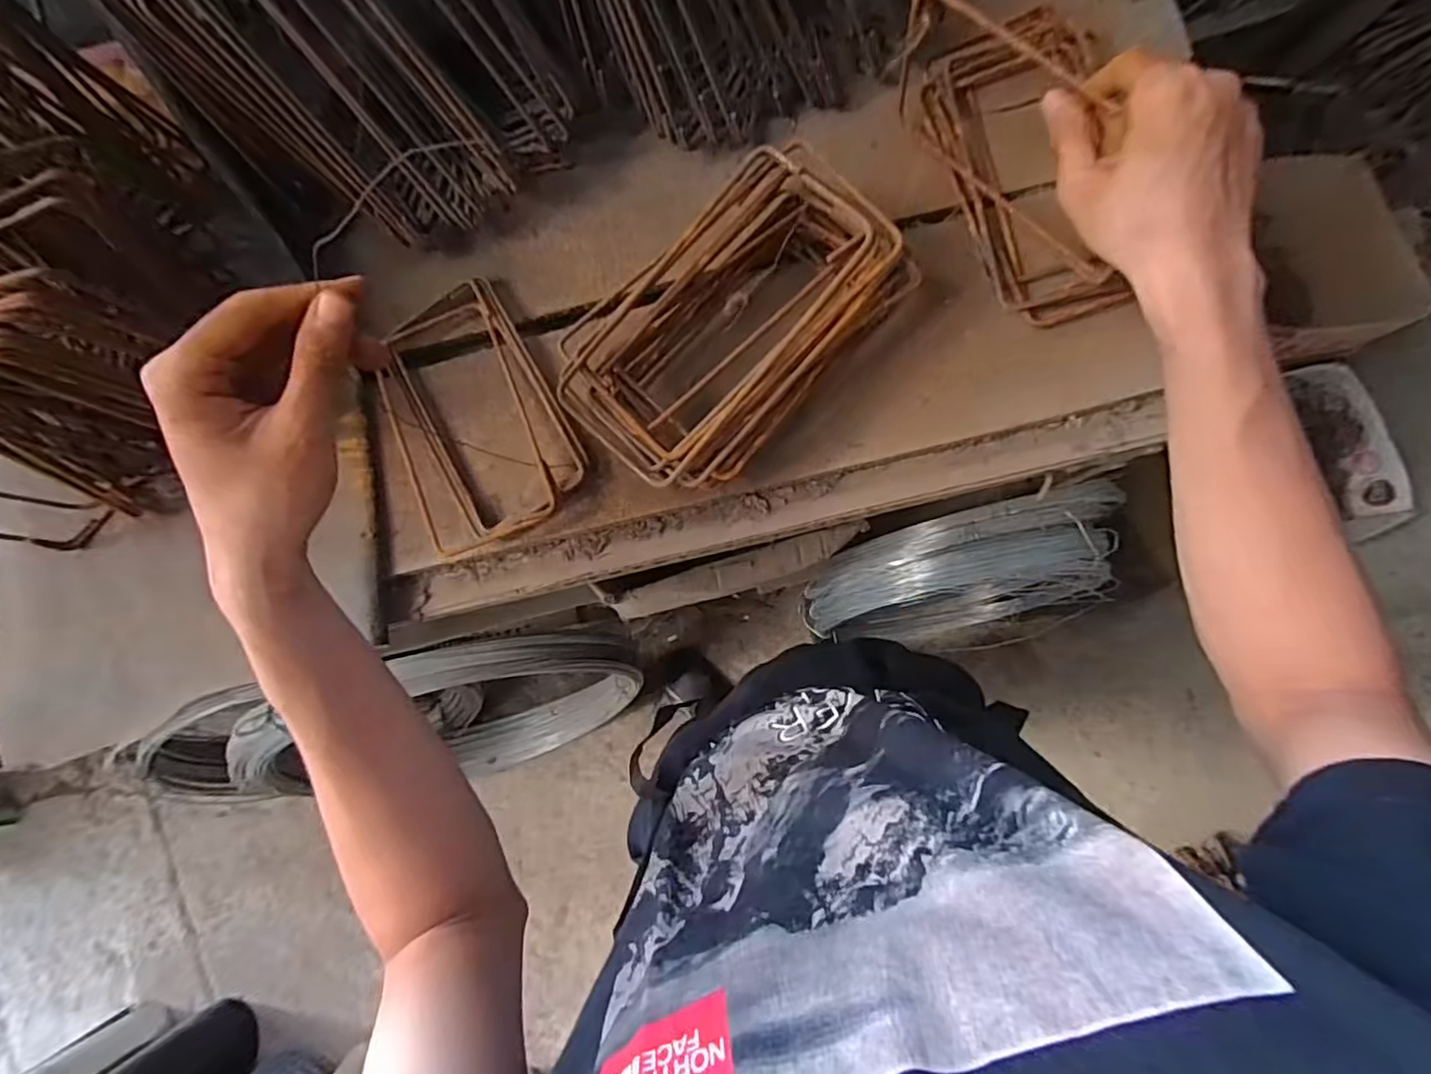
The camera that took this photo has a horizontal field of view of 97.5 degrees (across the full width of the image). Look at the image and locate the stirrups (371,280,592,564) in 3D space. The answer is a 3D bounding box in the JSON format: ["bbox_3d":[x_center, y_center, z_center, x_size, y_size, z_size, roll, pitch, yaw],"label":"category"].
[{"bbox_3d":[-0.183,-0.094,0.473,0.122,0.035,0.200,-29,82,4],"label":"stirrups"}]

